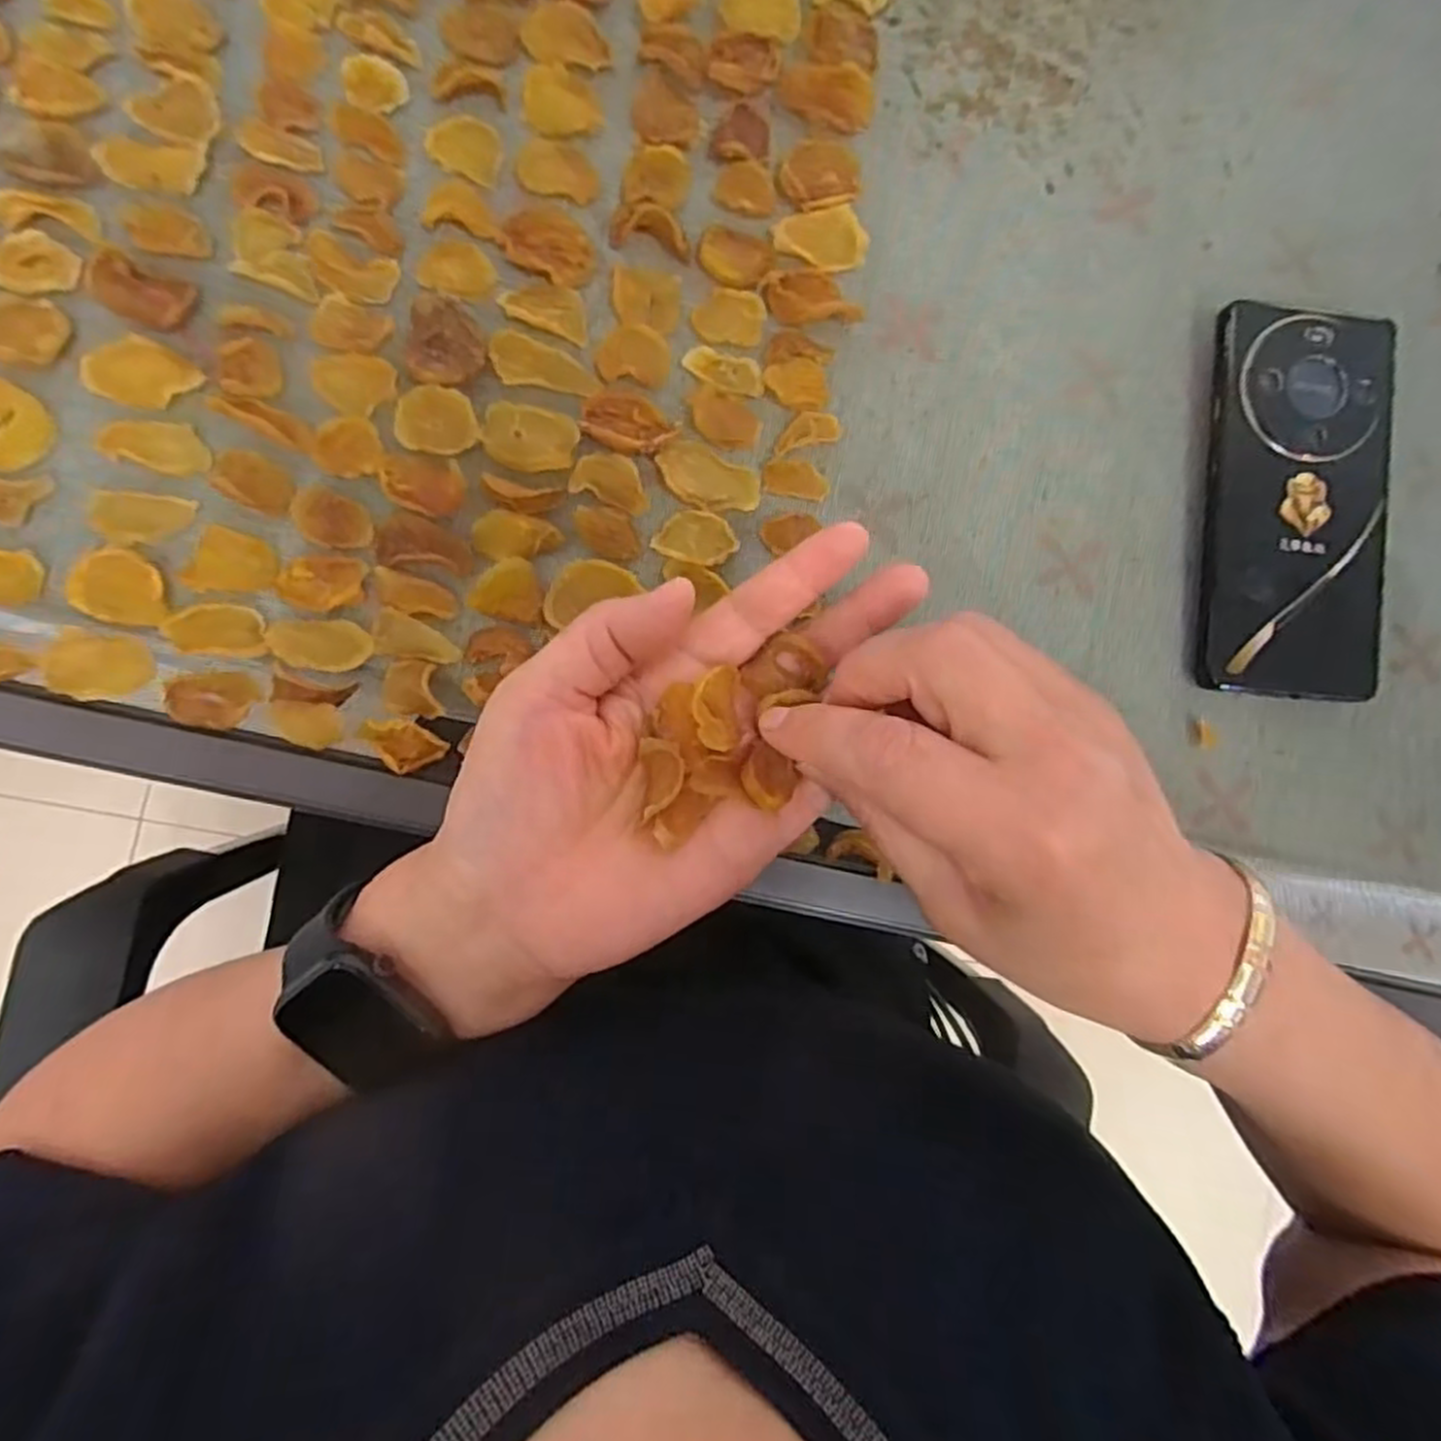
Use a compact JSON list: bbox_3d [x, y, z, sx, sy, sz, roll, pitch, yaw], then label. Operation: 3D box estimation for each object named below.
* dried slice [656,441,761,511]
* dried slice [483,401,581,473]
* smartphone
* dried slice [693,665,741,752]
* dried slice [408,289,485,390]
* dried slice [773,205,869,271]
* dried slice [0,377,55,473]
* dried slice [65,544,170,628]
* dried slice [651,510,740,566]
[{"bbox_3d":[-0.004,-0.095,0.304,0.041,0.007,0.024,25,84,-6],"label":"dried slice"},{"bbox_3d":[-0.072,-0.106,0.293,0.034,0.004,0.023,16,85,-7],"label":"dried slice"},{"bbox_3d":[0.243,-0.091,0.326,0.074,0.010,0.161,4,90,-2],"label":"smartphone"},{"bbox_3d":[-0.001,-0.003,0.234,0.015,0.009,0.024,3,87,-8],"label":"dried slice"},{"bbox_3d":[-0.102,-0.141,0.291,0.027,0.008,0.033,6,86,-8],"label":"dried slice"},{"bbox_3d":[0.041,-0.193,0.312,0.035,0.008,0.022,-11,89,-9],"label":"dried slice"},{"bbox_3d":[-0.252,-0.103,0.272,0.031,0.004,0.029,0,87,-8],"label":"dried slice"},{"bbox_3d":[-0.209,-0.047,0.272,0.033,0.005,0.026,9,86,-8],"label":"dried slice"},{"bbox_3d":[-0.009,-0.070,0.302,0.031,0.006,0.020,10,86,-8],"label":"dried slice"}]

